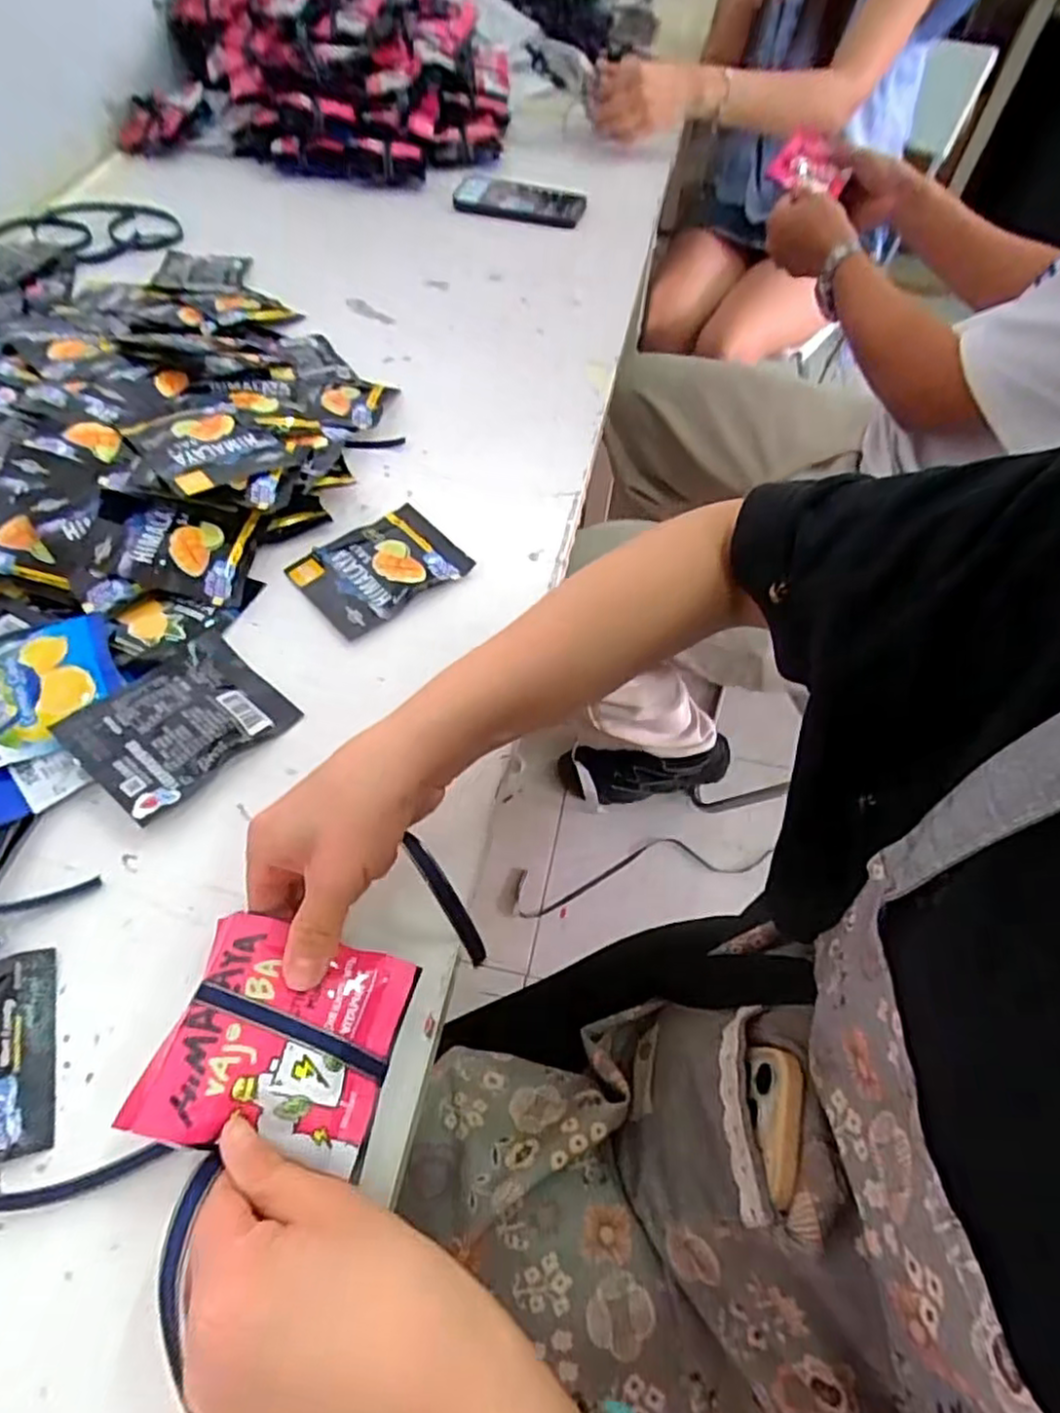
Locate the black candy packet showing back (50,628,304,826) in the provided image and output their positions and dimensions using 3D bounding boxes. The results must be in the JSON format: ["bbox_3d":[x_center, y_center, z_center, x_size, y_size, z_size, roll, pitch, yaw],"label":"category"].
[{"bbox_3d":[-0.206,0.007,0.407,0.087,0.016,0.105,37,62,21],"label":"black candy packet showing back"}]

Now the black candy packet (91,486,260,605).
[{"bbox_3d":[-0.241,-0.106,0.468,0.094,0.015,0.072,5,67,-15],"label":"black candy packet"}]

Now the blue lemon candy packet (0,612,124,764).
[{"bbox_3d":[-0.300,-0.008,0.401,0.109,0.008,0.082,-27,61,-19],"label":"blue lemon candy packet"}]

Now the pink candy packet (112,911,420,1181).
[{"bbox_3d":[-0.107,0.140,0.294,0.092,0.023,0.085,11,56,6],"label":"pink candy packet"}]

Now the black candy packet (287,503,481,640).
[{"bbox_3d":[-0.106,-0.100,0.489,0.104,0.008,0.085,-34,63,-22],"label":"black candy packet"}]

